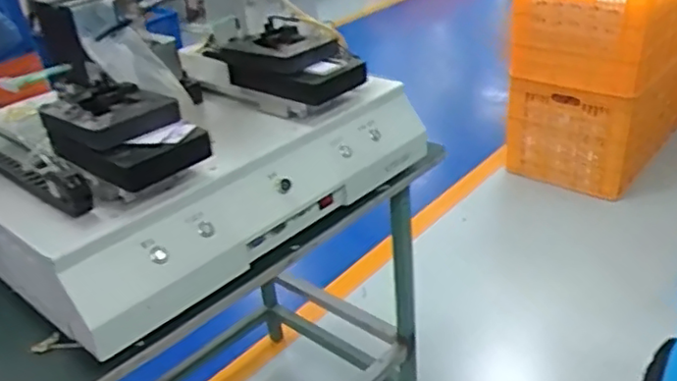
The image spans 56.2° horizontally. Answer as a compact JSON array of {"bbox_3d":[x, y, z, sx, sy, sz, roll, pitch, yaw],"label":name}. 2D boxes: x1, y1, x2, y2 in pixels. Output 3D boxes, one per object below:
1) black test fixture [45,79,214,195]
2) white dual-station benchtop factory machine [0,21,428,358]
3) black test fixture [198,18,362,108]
[{"bbox_3d":[-0.283,-0.076,0.827,0.132,0.082,0.219,-30,38,-35],"label":"black test fixture"},{"bbox_3d":[-0.216,-0.086,0.988,0.407,0.209,0.623,21,39,38],"label":"white dual-station benchtop factory machine"},{"bbox_3d":[-0.094,-0.217,1.037,0.170,0.094,0.222,-22,34,-26],"label":"black test fixture"}]

